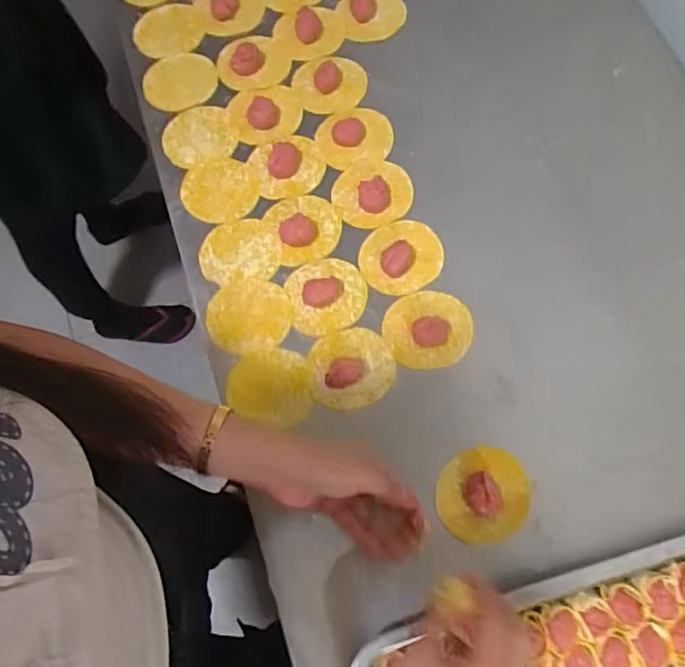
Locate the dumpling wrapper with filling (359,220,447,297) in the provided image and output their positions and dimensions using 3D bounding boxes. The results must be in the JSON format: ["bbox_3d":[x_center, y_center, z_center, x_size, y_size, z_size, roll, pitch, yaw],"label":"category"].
[{"bbox_3d":[0.061,-0.082,0.600,0.082,0.029,0.082,-1,70,3],"label":"dumpling wrapper with filling"}]

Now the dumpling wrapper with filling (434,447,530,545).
[{"bbox_3d":[0.126,0.143,0.522,0.083,0.033,0.077,-1,70,3],"label":"dumpling wrapper with filling"}]

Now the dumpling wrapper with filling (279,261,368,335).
[{"bbox_3d":[-0.016,-0.043,0.588,0.078,0.024,0.078,-13,70,-1],"label":"dumpling wrapper with filling"}]

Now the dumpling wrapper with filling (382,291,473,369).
[{"bbox_3d":[0.083,-0.007,0.572,0.084,0.014,0.076,3,71,4],"label":"dumpling wrapper with filling"}]

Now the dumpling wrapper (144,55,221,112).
[{"bbox_3d":[-0.194,-0.300,0.697,0.086,0.008,0.074,-2,78,3],"label":"dumpling wrapper"}]

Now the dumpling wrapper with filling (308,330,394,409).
[{"bbox_3d":[0.008,0.031,0.563,0.081,0.014,0.076,-9,70,0],"label":"dumpling wrapper with filling"}]

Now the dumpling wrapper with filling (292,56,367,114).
[{"bbox_3d":[-0.015,-0.294,0.687,0.083,0.012,0.082,-10,70,0],"label":"dumpling wrapper with filling"}]

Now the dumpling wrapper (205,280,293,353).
[{"bbox_3d":[-0.096,-0.019,0.595,0.085,0.004,0.077,-6,70,1],"label":"dumpling wrapper"}]

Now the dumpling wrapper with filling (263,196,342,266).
[{"bbox_3d":[-0.039,-0.115,0.621,0.073,0.013,0.076,-22,71,-4],"label":"dumpling wrapper with filling"}]

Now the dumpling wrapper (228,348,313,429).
[{"bbox_3d":[-0.067,0.049,0.570,0.084,0.004,0.070,20,74,10],"label":"dumpling wrapper"}]

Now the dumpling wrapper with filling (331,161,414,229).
[{"bbox_3d":[0.032,-0.155,0.630,0.083,0.019,0.078,2,71,4],"label":"dumpling wrapper with filling"}]

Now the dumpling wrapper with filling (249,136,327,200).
[{"bbox_3d":[-0.060,-0.190,0.648,0.080,0.014,0.076,-1,70,3],"label":"dumpling wrapper with filling"}]

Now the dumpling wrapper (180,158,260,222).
[{"bbox_3d":[-0.135,-0.157,0.645,0.082,0.009,0.080,-1,70,3],"label":"dumpling wrapper"}]

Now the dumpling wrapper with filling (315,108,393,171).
[{"bbox_3d":[0.014,-0.222,0.655,0.083,0.018,0.074,-14,70,-2],"label":"dumpling wrapper with filling"}]

